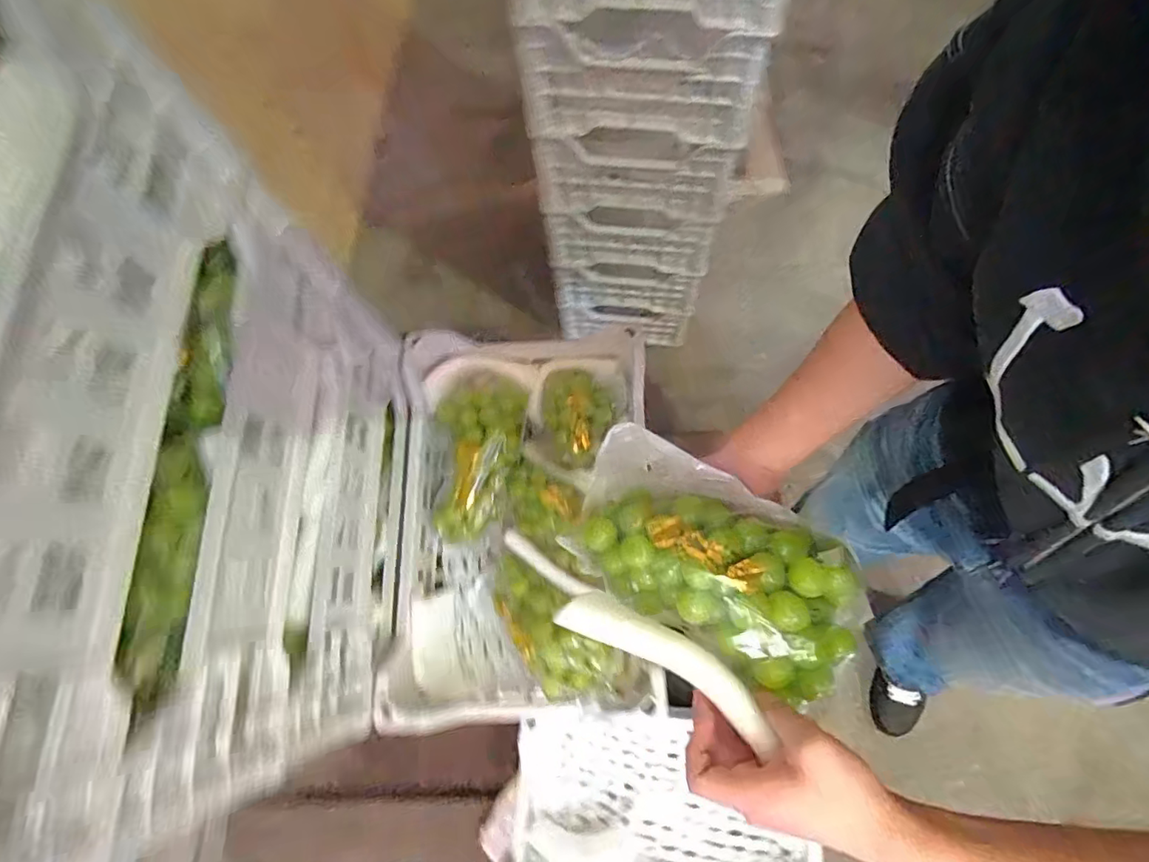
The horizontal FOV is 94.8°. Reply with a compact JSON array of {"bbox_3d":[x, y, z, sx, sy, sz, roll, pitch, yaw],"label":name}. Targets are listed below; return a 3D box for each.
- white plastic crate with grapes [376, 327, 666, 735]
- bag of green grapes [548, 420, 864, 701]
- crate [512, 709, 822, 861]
[{"bbox_3d":[-0.089,0.126,0.804,0.353,0.170,0.550,0,72,2],"label":"white plastic crate with grapes"},{"bbox_3d":[0.113,0.104,0.451,0.249,0.063,0.137,32,72,14],"label":"bag of green grapes"},{"bbox_3d":[0.174,0.771,1.028,0.581,0.126,0.371,2,72,3],"label":"crate"}]

